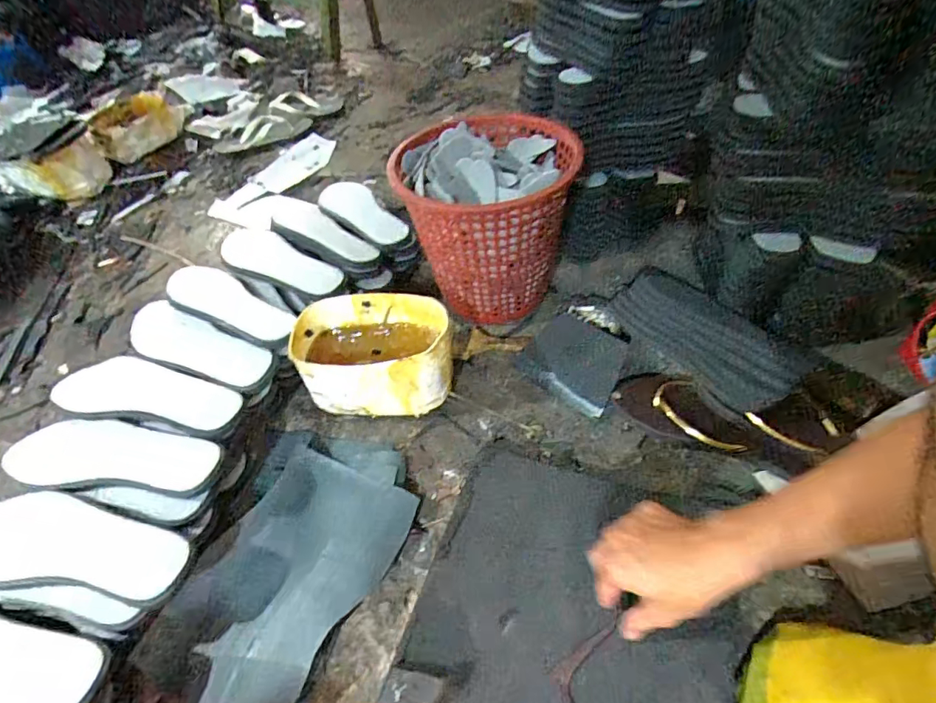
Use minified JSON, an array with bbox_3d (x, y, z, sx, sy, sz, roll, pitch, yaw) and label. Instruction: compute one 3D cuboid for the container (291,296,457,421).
[{"bbox_3d":[-0.126,0.011,0.683,0.207,0.126,0.124,-1,47,4],"label":"container"}]

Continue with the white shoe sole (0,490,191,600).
[{"bbox_3d":[-0.409,0.200,0.505,0.228,0.023,0.086,5,49,10],"label":"white shoe sole"}]

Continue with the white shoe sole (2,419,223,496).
[{"bbox_3d":[-0.418,0.122,0.582,0.236,0.018,0.087,-1,48,5],"label":"white shoe sole"}]

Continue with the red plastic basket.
[{"bbox_3d":[0.034,-0.201,0.751,0.247,0.255,0.247,2,50,10],"label":"red plastic basket"}]

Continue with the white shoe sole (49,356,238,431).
[{"bbox_3d":[-0.403,0.050,0.628,0.227,0.010,0.085,3,48,9],"label":"white shoe sole"}]

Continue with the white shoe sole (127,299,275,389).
[{"bbox_3d":[-0.387,-0.010,0.686,0.239,0.021,0.076,18,52,21],"label":"white shoe sole"}]

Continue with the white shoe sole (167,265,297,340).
[{"bbox_3d":[-0.352,-0.075,0.725,0.236,0.014,0.084,21,53,23],"label":"white shoe sole"}]

